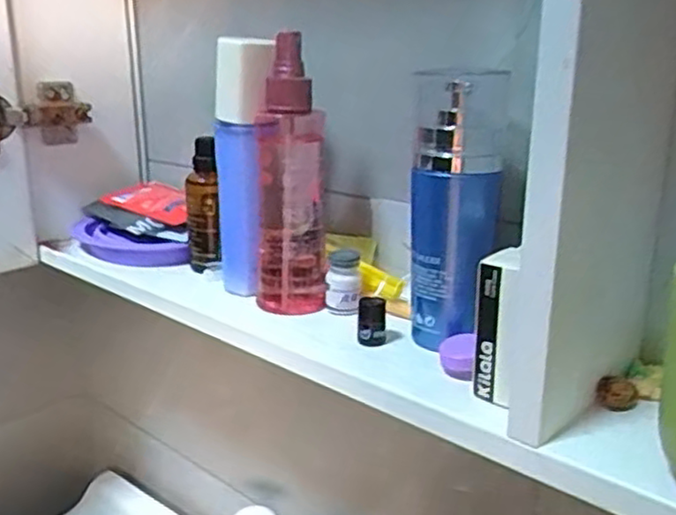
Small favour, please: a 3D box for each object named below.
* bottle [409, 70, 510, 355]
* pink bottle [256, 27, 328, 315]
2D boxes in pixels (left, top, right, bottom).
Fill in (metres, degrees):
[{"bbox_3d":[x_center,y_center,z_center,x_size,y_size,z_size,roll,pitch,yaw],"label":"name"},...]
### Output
[{"bbox_3d":[0.062,-0.023,0.373,0.043,0.144,0.046,4,17,14],"label":"bottle"},{"bbox_3d":[-0.030,-0.045,0.421,0.043,0.151,0.048,-2,17,-5],"label":"pink bottle"}]

